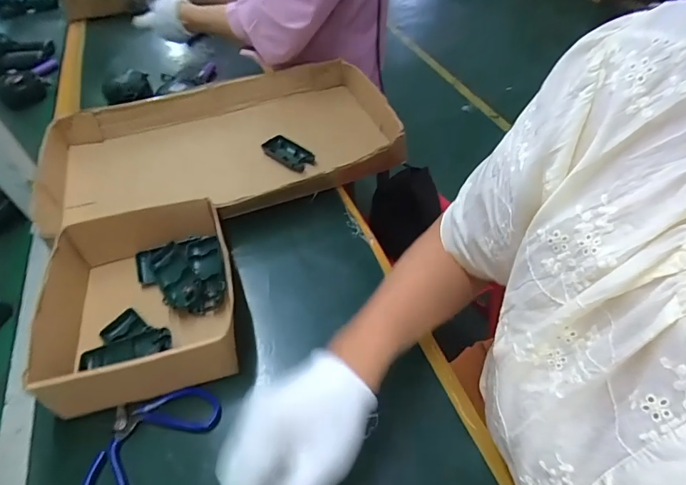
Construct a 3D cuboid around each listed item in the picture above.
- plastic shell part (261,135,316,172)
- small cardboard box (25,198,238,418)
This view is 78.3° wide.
[{"bbox_3d":[-0.091,-0.143,0.680,0.093,0.020,0.043,35,61,30],"label":"plastic shell part"},{"bbox_3d":[-0.216,0.061,0.463,0.183,0.078,0.206,-16,49,-8],"label":"small cardboard box"}]

